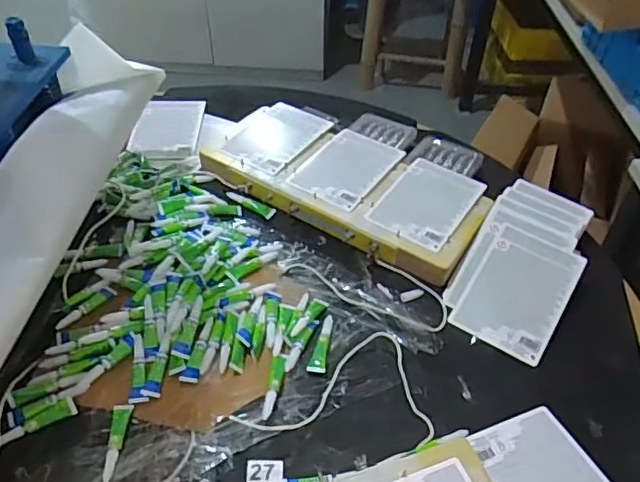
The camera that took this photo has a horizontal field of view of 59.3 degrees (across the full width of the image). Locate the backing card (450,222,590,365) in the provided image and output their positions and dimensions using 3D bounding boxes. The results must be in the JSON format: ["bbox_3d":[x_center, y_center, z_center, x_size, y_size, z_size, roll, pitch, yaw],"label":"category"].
[{"bbox_3d":[0.253,0.063,0.716,0.115,0.008,0.166,27,66,20],"label":"backing card"}]

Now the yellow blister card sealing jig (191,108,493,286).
[{"bbox_3d":[0.040,-0.093,0.863,0.430,0.049,0.209,28,49,24],"label":"yellow blister card sealing jig"}]

